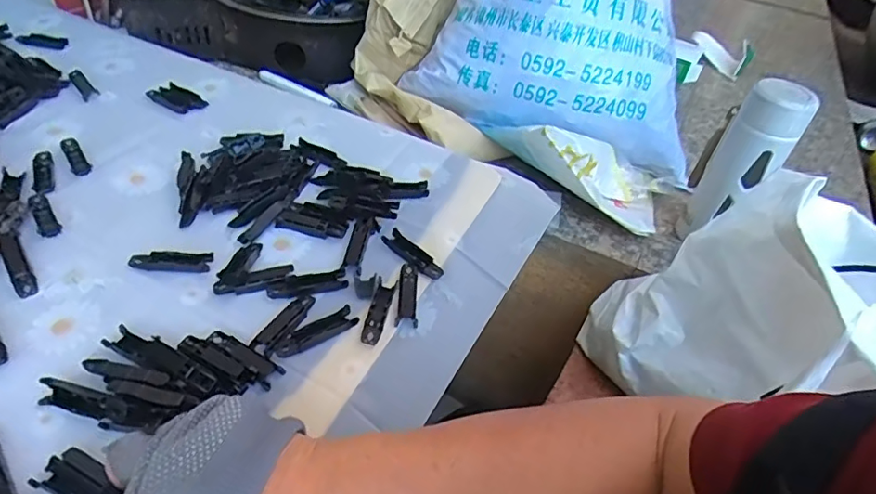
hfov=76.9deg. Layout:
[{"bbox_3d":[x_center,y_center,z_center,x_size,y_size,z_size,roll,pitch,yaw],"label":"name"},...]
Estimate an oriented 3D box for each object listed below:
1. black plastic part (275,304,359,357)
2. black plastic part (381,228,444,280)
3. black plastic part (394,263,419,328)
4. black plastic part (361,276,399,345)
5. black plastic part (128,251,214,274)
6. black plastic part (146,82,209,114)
[{"bbox_3d":[-0.093,0.066,0.426,0.065,0.005,0.018,-25,53,-29],"label":"black plastic part"},{"bbox_3d":[-0.022,0.007,0.499,0.064,0.010,0.018,35,51,26],"label":"black plastic part"},{"bbox_3d":[-0.025,0.037,0.467,0.017,0.004,0.068,4,44,-3],"label":"black plastic part"},{"bbox_3d":[-0.047,0.052,0.449,0.017,0.008,0.063,11,44,4],"label":"black plastic part"},{"bbox_3d":[-0.226,0.013,0.465,0.065,0.006,0.021,3,44,-5],"label":"black plastic part"},{"bbox_3d":[-0.307,-0.175,0.649,0.067,0.005,0.039,28,48,20],"label":"black plastic part"}]

